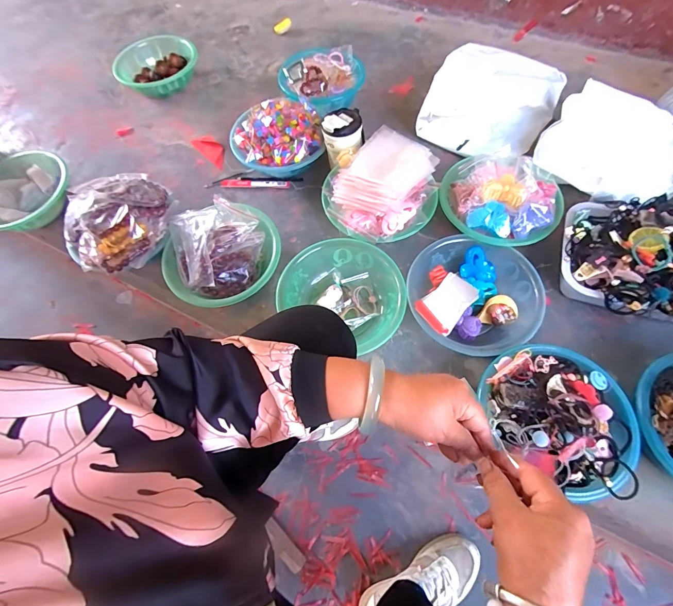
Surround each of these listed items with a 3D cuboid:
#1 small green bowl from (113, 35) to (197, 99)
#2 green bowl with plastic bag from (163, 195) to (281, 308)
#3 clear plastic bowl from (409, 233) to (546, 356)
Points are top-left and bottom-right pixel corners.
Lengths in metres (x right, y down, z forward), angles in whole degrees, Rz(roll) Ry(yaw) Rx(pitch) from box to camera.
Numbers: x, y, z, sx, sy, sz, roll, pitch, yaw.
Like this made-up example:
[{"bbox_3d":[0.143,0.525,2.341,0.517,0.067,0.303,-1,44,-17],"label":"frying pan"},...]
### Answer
[{"bbox_3d":[-0.536,-0.711,1.026,0.230,0.061,0.236,-2,65,3],"label":"small green bowl"},{"bbox_3d":[-0.234,-0.096,0.714,0.229,0.097,0.224,-2,65,3],"label":"green bowl with plastic bag"},{"bbox_3d":[0.250,-0.011,0.650,0.224,0.077,0.227,-1,66,1],"label":"clear plastic bowl"}]

